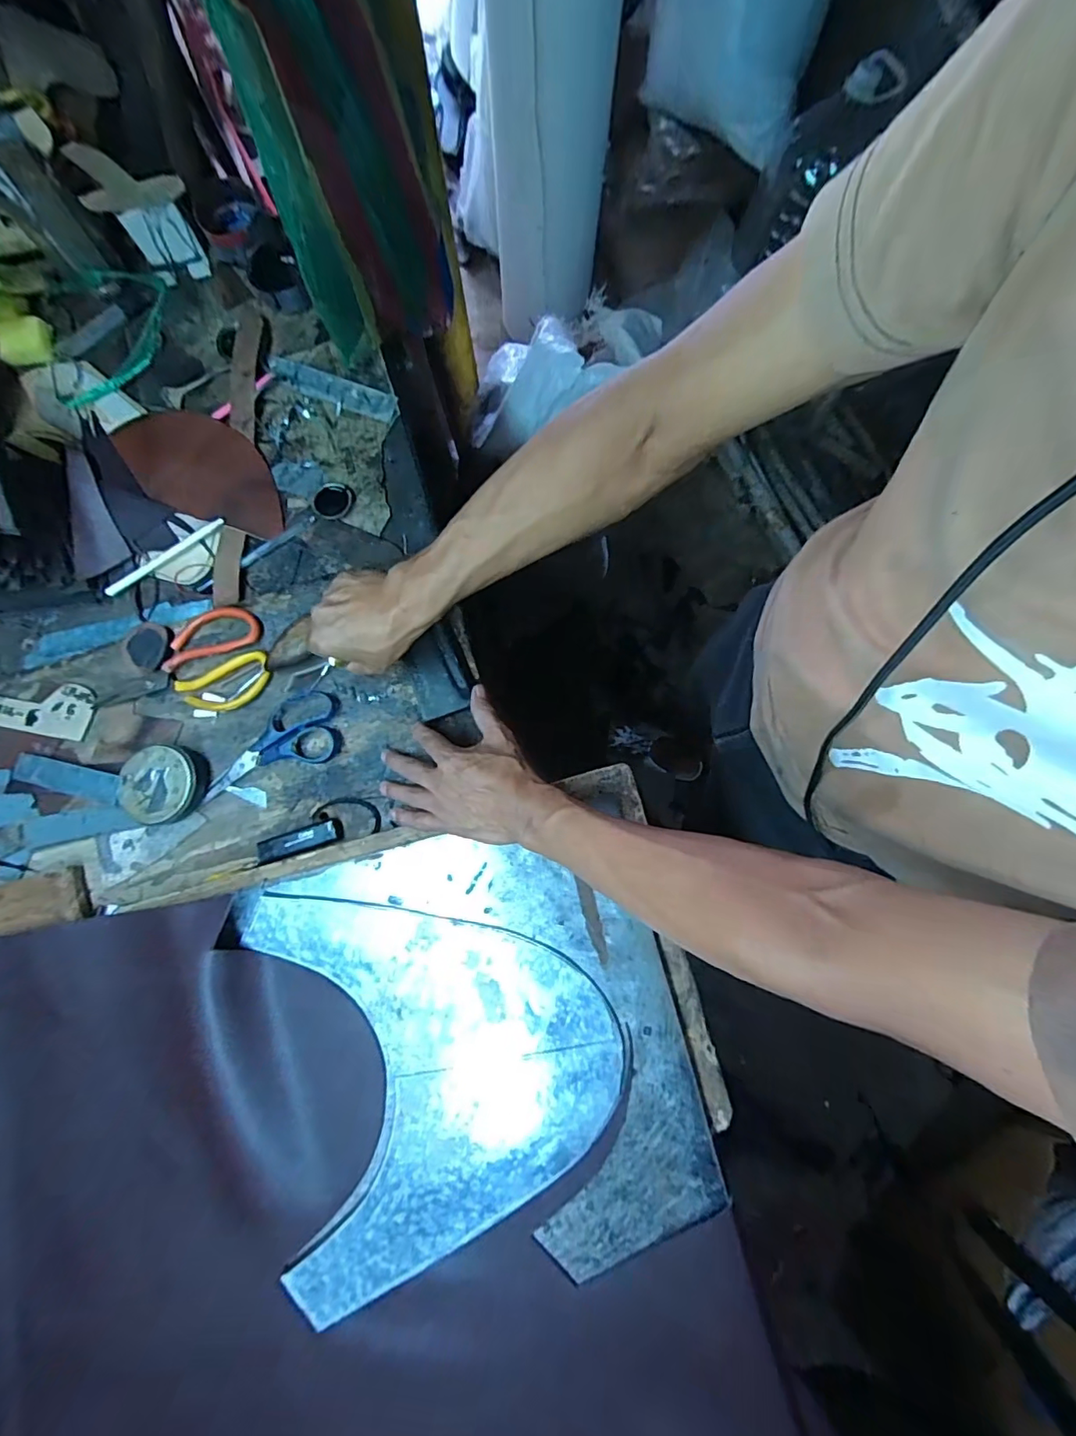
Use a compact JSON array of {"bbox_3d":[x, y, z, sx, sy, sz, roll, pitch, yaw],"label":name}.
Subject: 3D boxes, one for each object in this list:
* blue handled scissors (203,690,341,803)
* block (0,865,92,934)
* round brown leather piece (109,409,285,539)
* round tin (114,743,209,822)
[{"bbox_3d":[-0.268,0.025,0.522,0.149,0.010,0.073,-22,83,-3],"label":"blue handled scissors"},{"bbox_3d":[-0.512,0.183,0.507,0.141,0.021,0.049,-12,82,-2],"label":"block"},{"bbox_3d":[-0.372,-0.279,0.588,0.210,0.009,0.108,19,82,2],"label":"round brown leather piece"},{"bbox_3d":[-0.364,0.064,0.513,0.076,0.017,0.073,-2,78,-1],"label":"round tin"}]

